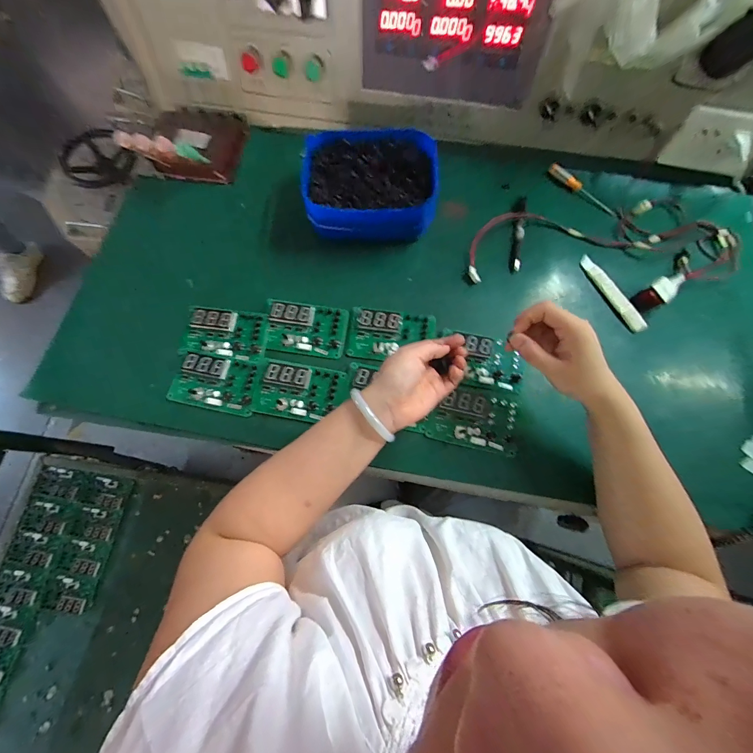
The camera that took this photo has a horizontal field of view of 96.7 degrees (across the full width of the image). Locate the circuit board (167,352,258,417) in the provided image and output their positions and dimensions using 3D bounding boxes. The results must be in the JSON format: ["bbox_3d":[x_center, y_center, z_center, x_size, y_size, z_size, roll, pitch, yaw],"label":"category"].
[{"bbox_3d":[-0.225,0.011,0.470,0.110,0.025,0.076,6,72,2],"label":"circuit board"}]

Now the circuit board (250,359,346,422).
[{"bbox_3d":[-0.108,0.018,0.465,0.124,0.022,0.075,7,73,3],"label":"circuit board"}]

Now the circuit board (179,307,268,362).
[{"bbox_3d":[-0.223,-0.061,0.485,0.126,0.016,0.073,3,72,1],"label":"circuit board"}]

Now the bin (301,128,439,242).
[{"bbox_3d":[-0.009,-0.296,0.520,0.196,0.072,0.165,-4,72,-1],"label":"bin"}]

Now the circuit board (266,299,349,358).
[{"bbox_3d":[-0.102,-0.070,0.486,0.116,0.016,0.074,7,73,3],"label":"circuit board"}]

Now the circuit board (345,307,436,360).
[{"bbox_3d":[0.022,-0.061,0.481,0.123,0.013,0.071,4,72,2],"label":"circuit board"}]

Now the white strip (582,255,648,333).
[{"bbox_3d":[0.353,-0.127,0.499,0.020,0.007,0.136,-27,74,-8],"label":"white strip"}]

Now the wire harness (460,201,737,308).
[{"bbox_3d":[0.359,-0.202,0.517,0.415,0.022,0.184,7,73,2],"label":"wire harness"}]

